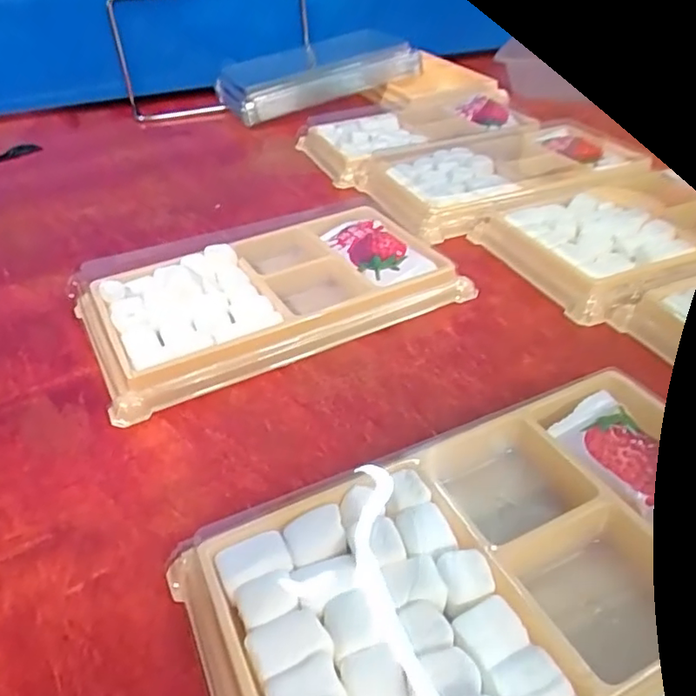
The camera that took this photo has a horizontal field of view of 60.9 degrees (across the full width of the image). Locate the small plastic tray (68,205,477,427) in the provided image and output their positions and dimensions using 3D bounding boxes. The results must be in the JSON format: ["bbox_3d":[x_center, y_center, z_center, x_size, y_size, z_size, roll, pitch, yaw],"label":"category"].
[{"bbox_3d":[-0.031,-0.023,0.231,0.132,0.017,0.077,-22,41,-21],"label":"small plastic tray"}]

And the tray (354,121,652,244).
[{"bbox_3d":[0.080,-0.092,0.310,0.136,0.013,0.083,-16,39,-15],"label":"tray"}]

